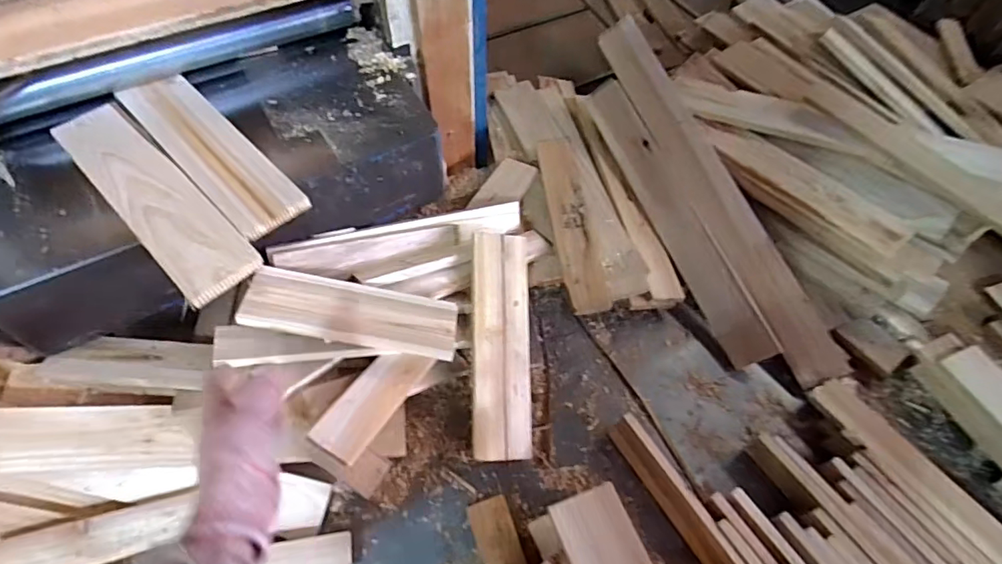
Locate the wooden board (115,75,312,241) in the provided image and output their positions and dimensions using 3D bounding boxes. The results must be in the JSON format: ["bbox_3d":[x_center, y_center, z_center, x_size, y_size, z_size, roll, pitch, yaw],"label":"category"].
[{"bbox_3d":[-0.347,-0.160,0.614,0.300,0.013,0.080,40,64,21],"label":"wooden board"}]

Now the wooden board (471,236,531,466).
[{"bbox_3d":[0.002,0.082,0.700,0.081,0.011,0.300,3,77,-19],"label":"wooden board"}]

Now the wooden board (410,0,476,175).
[{"bbox_3d":[-0.076,-0.303,0.810,0.084,0.332,0.024,-33,63,-19],"label":"wooden board"}]

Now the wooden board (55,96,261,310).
[{"bbox_3d":[-0.393,-0.100,0.575,0.340,0.012,0.078,39,64,21],"label":"wooden board"}]

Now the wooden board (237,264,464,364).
[{"bbox_3d":[-0.179,0.038,0.634,0.247,0.019,0.079,12,57,-11],"label":"wooden board"}]

